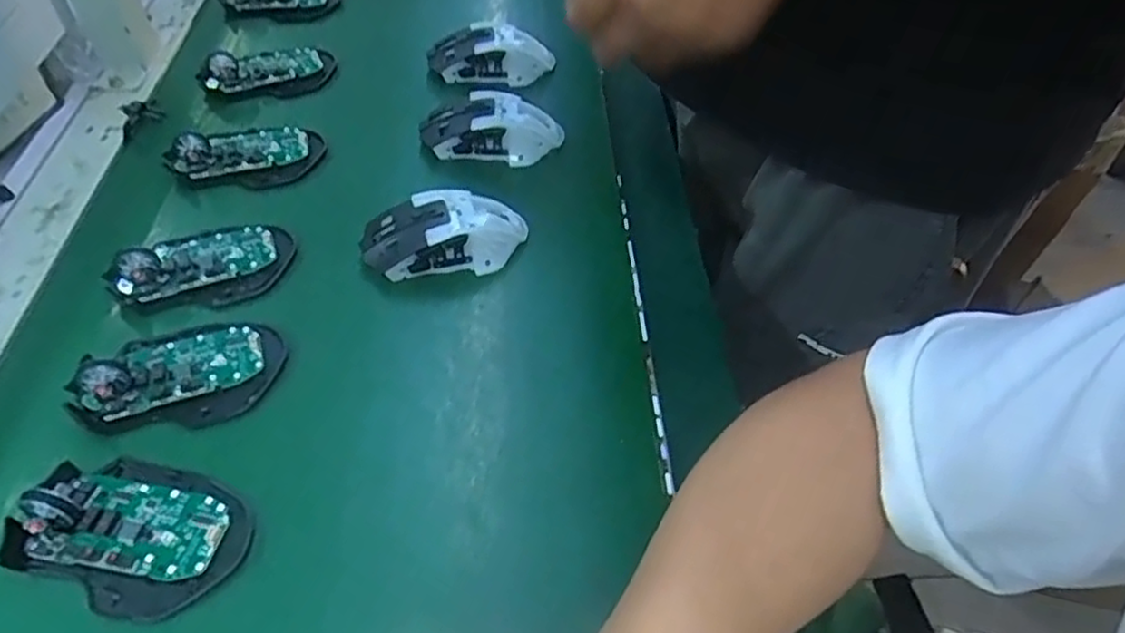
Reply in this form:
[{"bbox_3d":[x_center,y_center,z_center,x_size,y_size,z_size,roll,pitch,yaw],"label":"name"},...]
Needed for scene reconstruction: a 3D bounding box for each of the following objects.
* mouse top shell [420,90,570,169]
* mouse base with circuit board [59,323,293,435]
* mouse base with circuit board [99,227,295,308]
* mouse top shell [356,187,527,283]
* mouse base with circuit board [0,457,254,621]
[{"bbox_3d":[-0.058,-0.157,0.587,0.117,0.041,0.059,4,50,-2],"label":"mouse top shell"},{"bbox_3d":[-0.230,0.029,0.424,0.112,0.022,0.073,-4,51,-9],"label":"mouse base with circuit board"},{"bbox_3d":[-0.247,-0.038,0.481,0.114,0.022,0.066,-7,51,-12],"label":"mouse base with circuit board"},{"bbox_3d":[-0.083,-0.057,0.499,0.116,0.039,0.062,-4,51,-9],"label":"mouse top shell"},{"bbox_3d":[-0.221,0.106,0.359,0.112,0.023,0.074,13,50,6],"label":"mouse base with circuit board"}]

